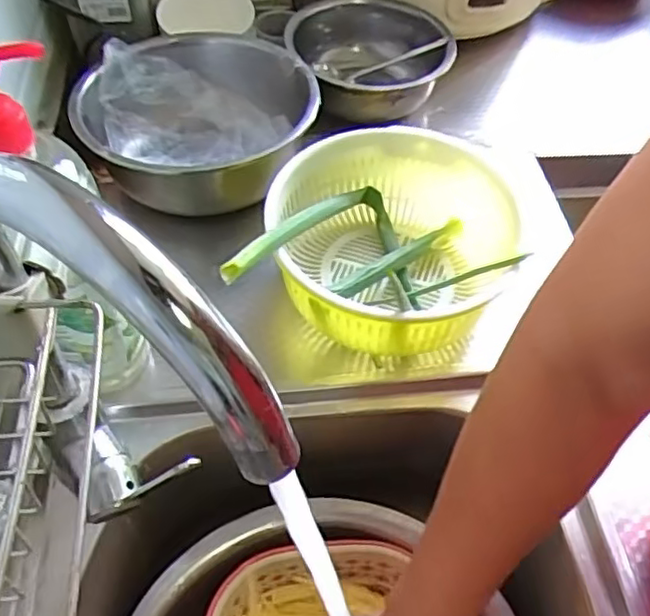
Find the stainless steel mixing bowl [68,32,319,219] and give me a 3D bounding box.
[{"bbox_3d":[-0.119,-0.168,0.642,0.207,0.085,0.204,1,52,-2],"label":"stainless steel mixing bowl"}]

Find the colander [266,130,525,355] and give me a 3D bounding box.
[{"bbox_3d":[0.052,-0.051,0.565,0.193,0.095,0.203,17,53,10],"label":"colander"}]

